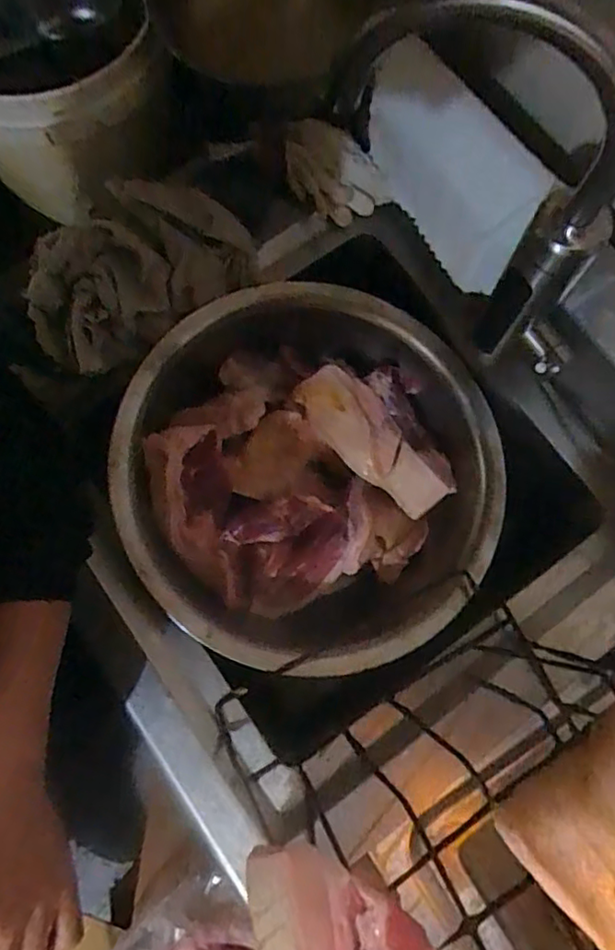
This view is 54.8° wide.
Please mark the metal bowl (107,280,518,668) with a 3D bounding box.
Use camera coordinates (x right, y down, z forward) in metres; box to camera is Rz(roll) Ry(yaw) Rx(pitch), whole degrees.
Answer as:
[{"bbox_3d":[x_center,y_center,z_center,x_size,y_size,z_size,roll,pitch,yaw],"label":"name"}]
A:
[{"bbox_3d":[0.004,-0.003,0.668,0.386,0.143,0.410,0,76,0],"label":"metal bowl"}]

